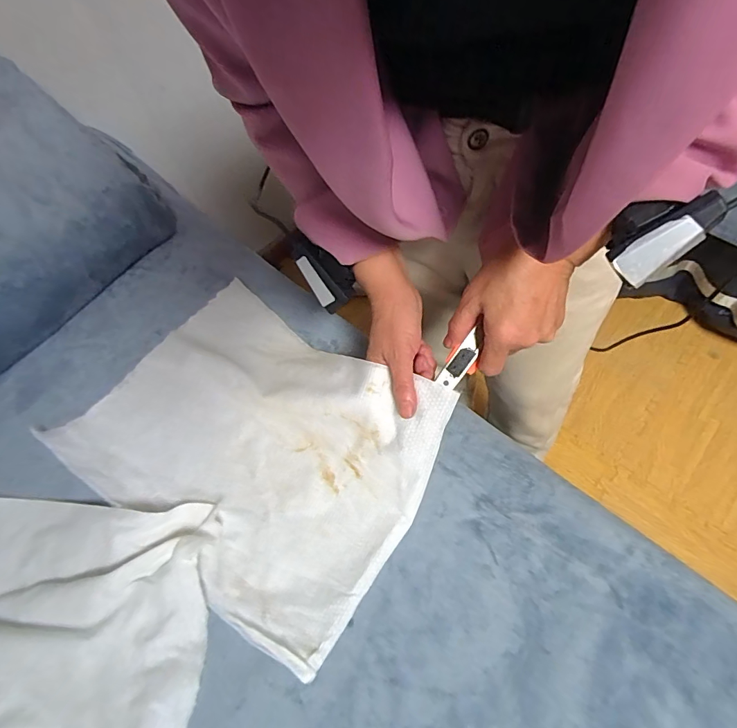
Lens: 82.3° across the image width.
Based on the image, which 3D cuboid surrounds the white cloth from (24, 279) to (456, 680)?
[{"bbox_3d":[-0.128,0.067,0.438,0.373,0.091,0.270,32,67,19],"label":"white cloth"}]

